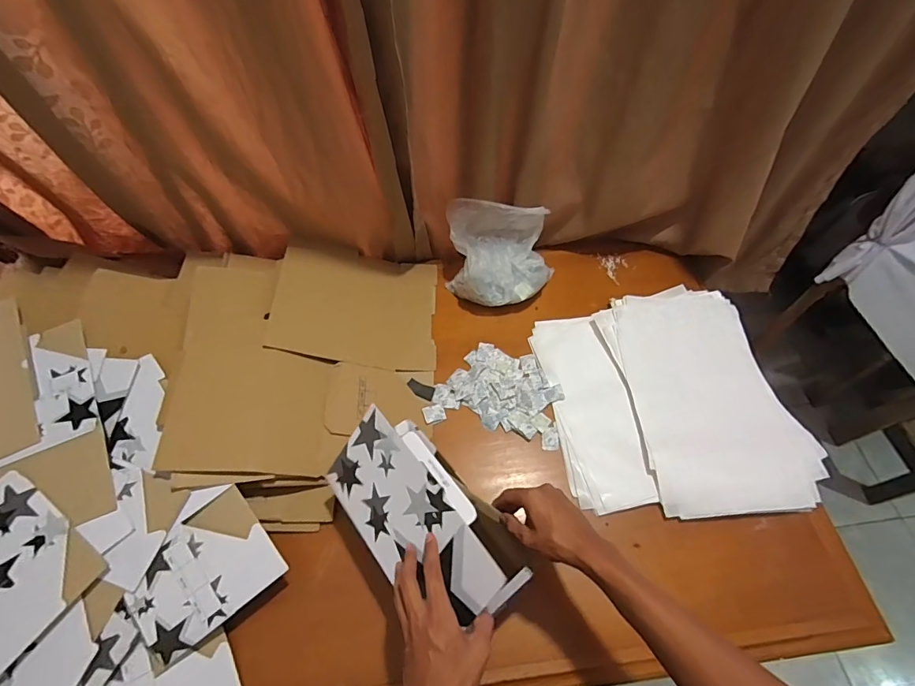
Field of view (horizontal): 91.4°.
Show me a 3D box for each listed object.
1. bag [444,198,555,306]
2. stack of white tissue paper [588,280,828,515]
[{"bbox_3d":[0.085,-0.171,0.881,0.213,0.170,0.156,4,57,2],"label":"bag"},{"bbox_3d":[0.429,0.084,0.793,0.270,0.033,0.420,-7,57,-5],"label":"stack of white tissue paper"}]

